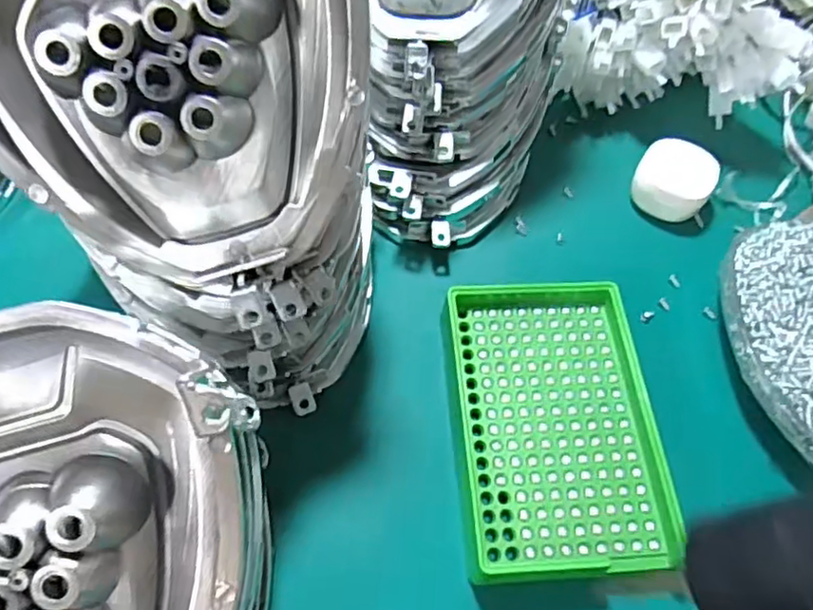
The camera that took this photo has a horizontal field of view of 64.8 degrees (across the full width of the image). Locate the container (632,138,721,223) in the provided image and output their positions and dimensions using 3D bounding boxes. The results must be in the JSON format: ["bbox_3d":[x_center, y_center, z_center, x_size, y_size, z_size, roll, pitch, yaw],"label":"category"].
[{"bbox_3d":[0.161,-0.072,0.390,0.045,0.033,0.043,2,61,-3],"label":"container"}]

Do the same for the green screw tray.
[{"bbox_3d":[0.068,0.053,0.309,0.089,0.028,0.144,-2,61,-6],"label":"green screw tray"}]

